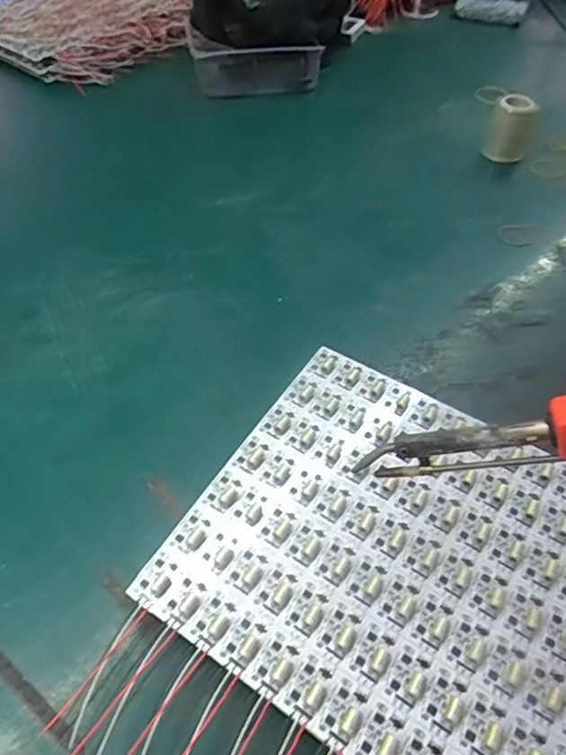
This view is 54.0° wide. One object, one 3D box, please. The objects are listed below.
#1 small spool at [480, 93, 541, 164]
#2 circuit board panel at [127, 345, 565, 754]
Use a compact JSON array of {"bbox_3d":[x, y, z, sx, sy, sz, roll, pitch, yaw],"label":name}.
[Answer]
[{"bbox_3d":[0.273,-0.303,0.666,0.051,0.058,0.051,20,54,16],"label":"small spool"},{"bbox_3d":[0.089,0.115,0.360,0.285,0.009,0.237,27,57,20],"label":"circuit board panel"}]

